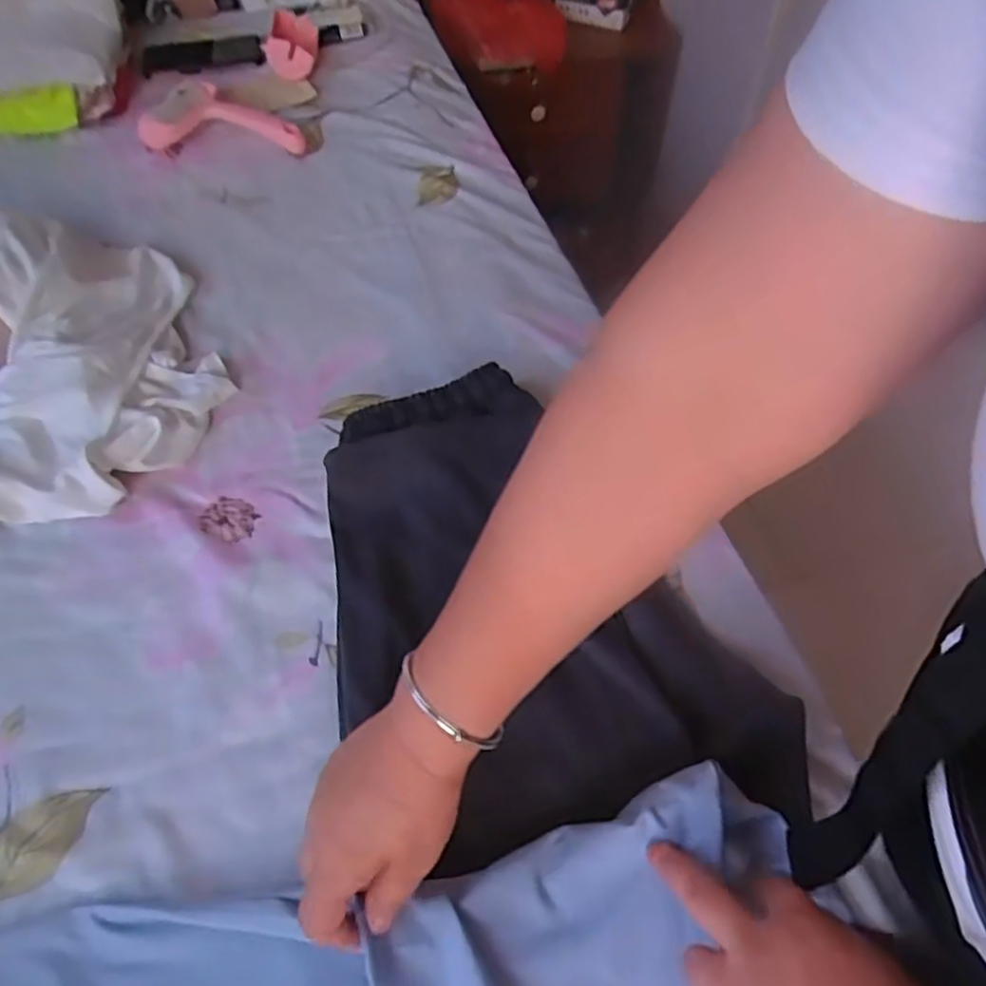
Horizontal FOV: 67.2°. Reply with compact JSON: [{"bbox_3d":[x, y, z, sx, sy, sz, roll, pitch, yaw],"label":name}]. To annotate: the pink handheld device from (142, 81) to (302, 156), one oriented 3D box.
[{"bbox_3d":[-0.335,-0.446,0.903,0.177,0.042,0.126,26,56,19],"label":"pink handheld device"}]

